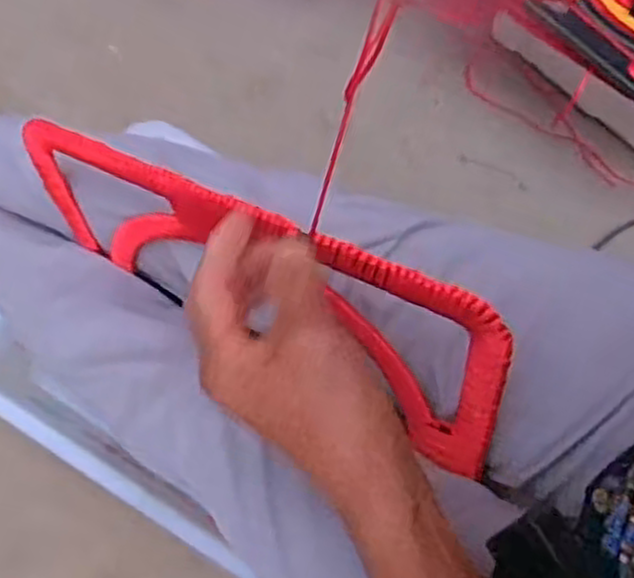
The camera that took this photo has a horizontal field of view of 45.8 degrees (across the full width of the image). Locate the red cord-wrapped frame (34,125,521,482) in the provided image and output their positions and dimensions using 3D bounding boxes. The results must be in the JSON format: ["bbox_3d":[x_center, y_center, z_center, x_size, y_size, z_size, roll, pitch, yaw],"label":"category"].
[{"bbox_3d":[-0.047,-0.006,0.451,0.338,0.155,0.038,26,65,16],"label":"red cord-wrapped frame"}]

